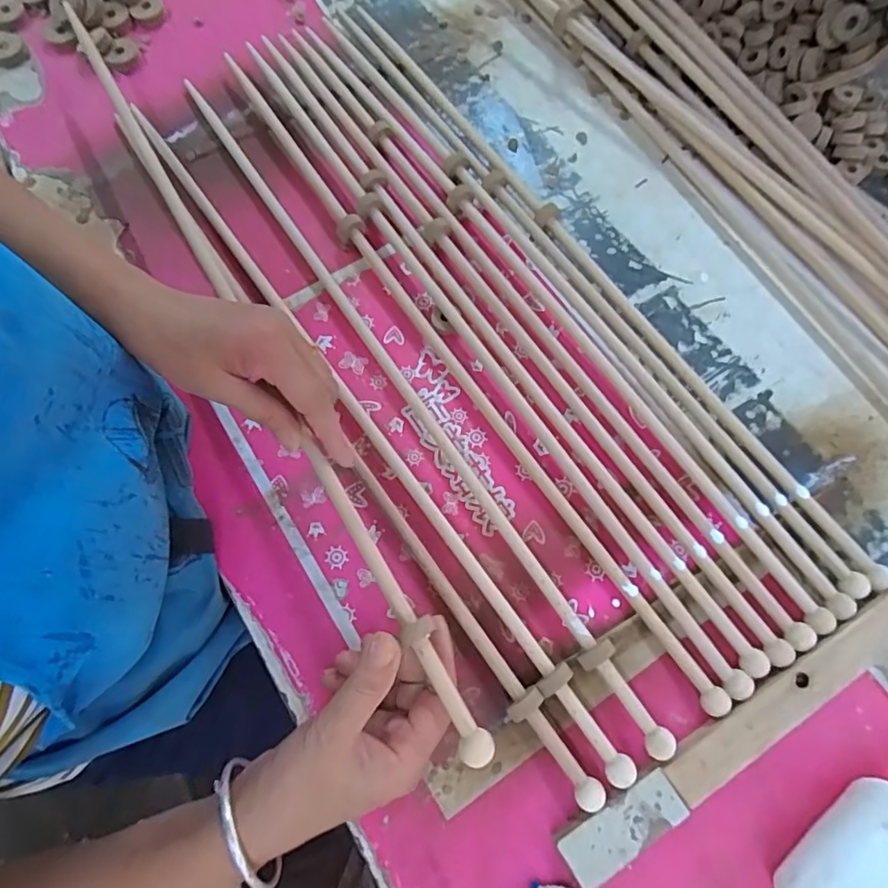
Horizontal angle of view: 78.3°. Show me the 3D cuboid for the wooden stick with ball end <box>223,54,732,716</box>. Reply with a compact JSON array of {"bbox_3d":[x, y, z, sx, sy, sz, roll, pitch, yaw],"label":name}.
[{"bbox_3d":[-0.010,-0.094,0.453,0.024,0.017,0.690,-34,75,-11],"label":"wooden stick with ball end"}]

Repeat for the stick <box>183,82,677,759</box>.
[{"bbox_3d":[-0.049,-0.067,0.450,0.018,0.017,0.685,-33,75,-10],"label":"stick"}]

